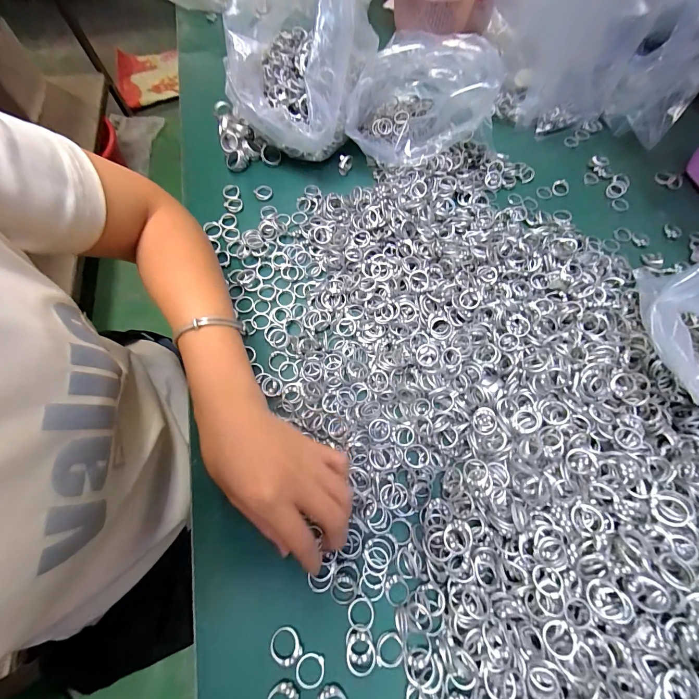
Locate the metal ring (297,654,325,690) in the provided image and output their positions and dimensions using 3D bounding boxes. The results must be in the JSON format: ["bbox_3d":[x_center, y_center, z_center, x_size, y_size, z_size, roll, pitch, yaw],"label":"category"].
[{"bbox_3d":[-0.029,0.234,0.242,0.020,0.004,0.020,0,67,0],"label":"metal ring"}]

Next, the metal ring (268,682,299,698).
[{"bbox_3d":[-0.048,0.249,0.235,0.019,0.004,0.022,35,71,14],"label":"metal ring"}]

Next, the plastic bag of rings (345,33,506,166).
[{"bbox_3d":[0.073,-0.299,0.390,0.147,0.116,0.103,-4,67,-2],"label":"plastic bag of rings"}]

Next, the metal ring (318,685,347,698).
[{"bbox_3d":[-0.012,0.251,0.233,0.021,0.004,0.022,-5,67,-2],"label":"metal ring"}]

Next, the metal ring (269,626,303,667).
[{"bbox_3d":[-0.048,0.221,0.247,0.022,0.004,0.022,0,67,0],"label":"metal ring"}]

